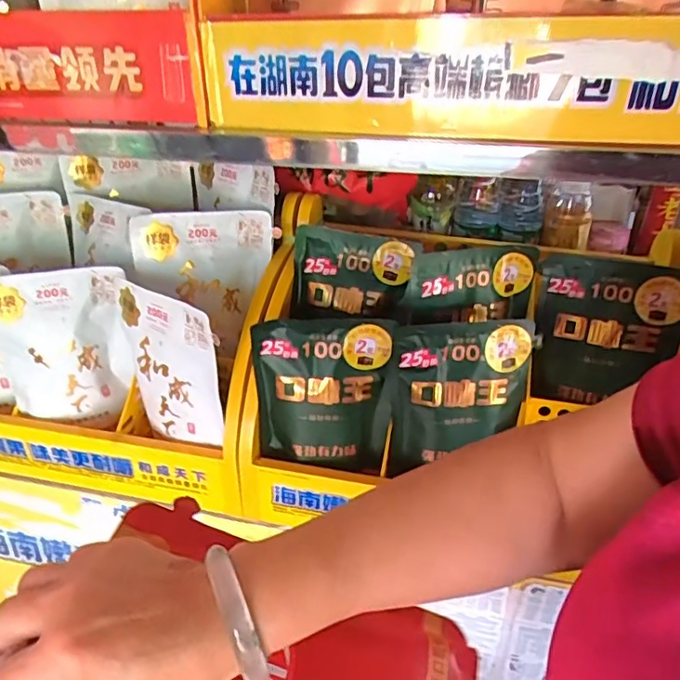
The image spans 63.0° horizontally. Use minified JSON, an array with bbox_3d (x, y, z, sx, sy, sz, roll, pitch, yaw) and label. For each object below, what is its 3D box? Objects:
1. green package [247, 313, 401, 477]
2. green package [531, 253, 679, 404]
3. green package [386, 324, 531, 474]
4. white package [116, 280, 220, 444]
[{"bbox_3d":[-0.016,0.066,0.619,0.149,0.180,0.031,-2,30,0],"label":"green package"},{"bbox_3d":[0.301,-0.007,0.629,0.151,0.165,0.024,11,12,30],"label":"green package"},{"bbox_3d":[0.135,0.061,0.616,0.152,0.164,0.027,-7,30,-9],"label":"green package"},{"bbox_3d":[-0.197,0.033,0.635,0.149,0.177,0.025,18,35,30],"label":"white package"}]

